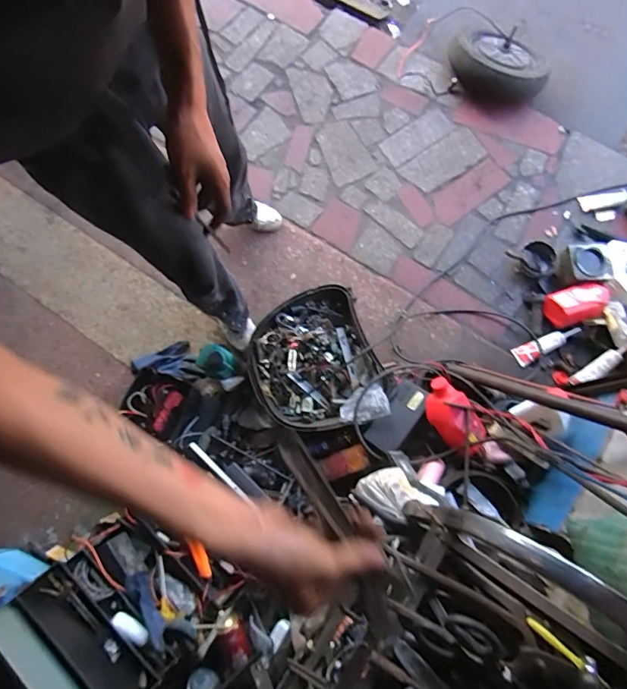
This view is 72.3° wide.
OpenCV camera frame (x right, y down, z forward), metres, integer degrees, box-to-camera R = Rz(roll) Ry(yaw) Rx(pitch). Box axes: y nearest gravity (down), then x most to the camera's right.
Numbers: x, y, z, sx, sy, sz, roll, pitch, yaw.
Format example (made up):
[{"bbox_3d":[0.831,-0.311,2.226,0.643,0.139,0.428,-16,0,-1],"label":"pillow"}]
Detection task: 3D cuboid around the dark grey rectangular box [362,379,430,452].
[{"bbox_3d":[0.219,0.185,1.108,0.093,0.031,0.189,30,76,31],"label":"dark grey rectangular box"}]

